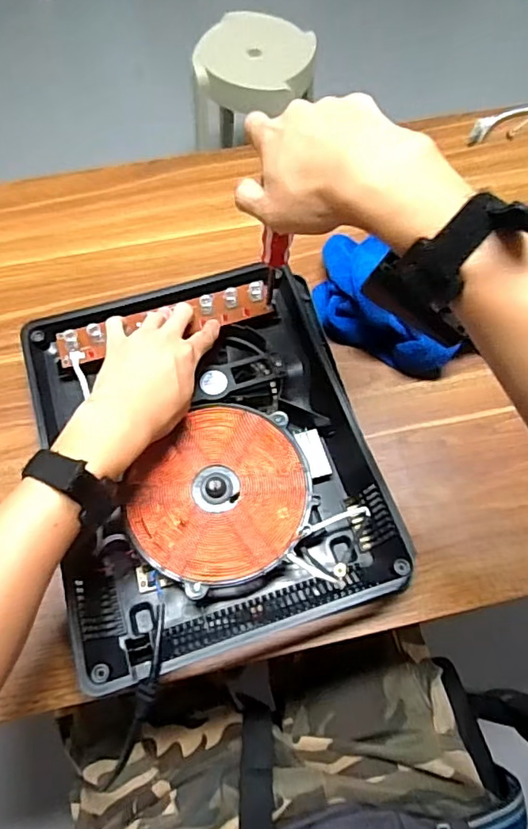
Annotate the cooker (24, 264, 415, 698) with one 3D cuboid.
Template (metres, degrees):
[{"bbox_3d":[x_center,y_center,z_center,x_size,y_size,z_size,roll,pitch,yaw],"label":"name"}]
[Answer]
[{"bbox_3d":[-0.046,0.035,0.512,0.279,0.061,0.333,-16,66,-8],"label":"cooker"}]

